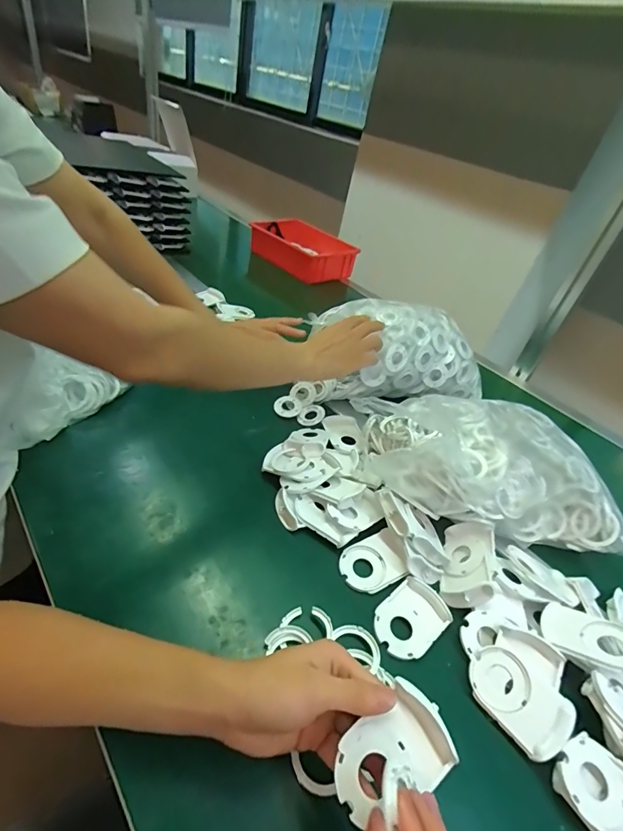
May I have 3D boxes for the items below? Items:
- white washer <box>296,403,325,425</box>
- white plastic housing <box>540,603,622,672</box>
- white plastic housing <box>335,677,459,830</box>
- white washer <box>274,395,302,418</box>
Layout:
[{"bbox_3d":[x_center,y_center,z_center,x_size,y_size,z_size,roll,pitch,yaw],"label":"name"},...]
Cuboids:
[{"bbox_3d":[-0.001,-0.001,0.640,0.045,0.004,0.038,-19,55,-4],"label":"white washer"},{"bbox_3d":[0.279,0.222,0.397,0.063,0.009,0.084,-28,28,-37],"label":"white plastic housing"},{"bbox_3d":[0.054,0.225,0.263,0.078,0.020,0.054,-23,49,-29],"label":"white plastic housing"},{"bbox_3d":[-0.039,-0.015,0.650,0.044,0.008,0.045,3,42,-3],"label":"white washer"}]

